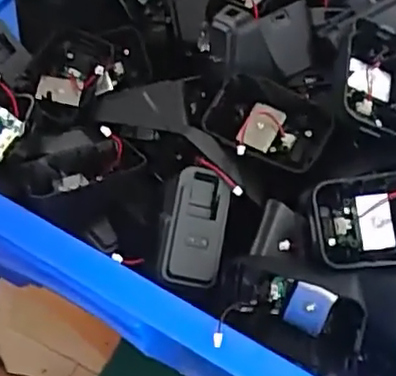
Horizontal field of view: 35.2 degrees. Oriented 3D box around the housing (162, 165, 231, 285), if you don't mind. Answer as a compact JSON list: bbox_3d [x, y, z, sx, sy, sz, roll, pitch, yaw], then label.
[{"bbox_3d":[-0.001,0.022,0.336,0.031,0.022,0.062,15,71,-5],"label":"housing"}]

